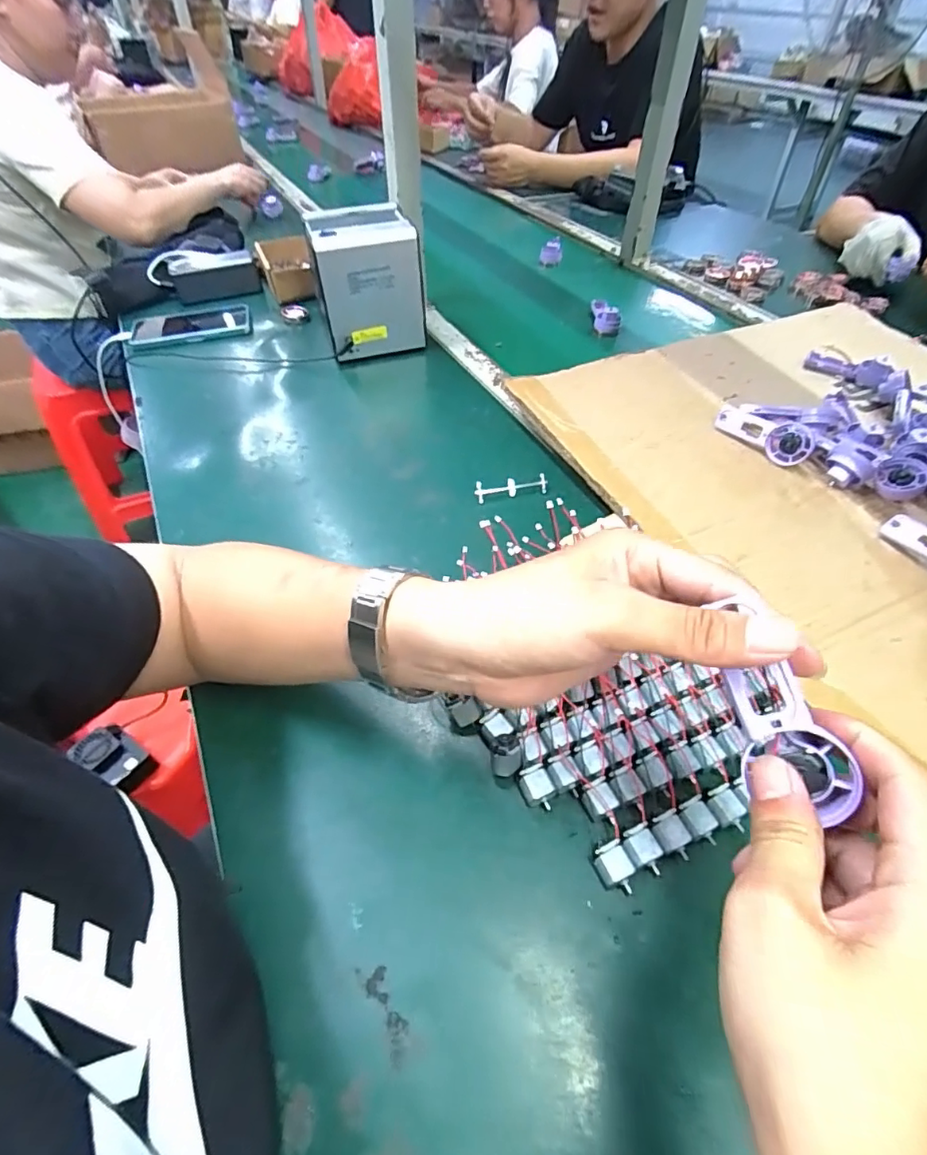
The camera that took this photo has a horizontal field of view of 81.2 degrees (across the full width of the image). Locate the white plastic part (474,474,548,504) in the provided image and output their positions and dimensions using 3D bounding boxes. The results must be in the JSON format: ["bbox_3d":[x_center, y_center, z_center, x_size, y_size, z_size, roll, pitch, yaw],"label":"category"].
[{"bbox_3d":[0.048,-0.091,0.532,0.071,0.011,0.019,-10,49,-9],"label":"white plastic part"}]

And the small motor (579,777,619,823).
[{"bbox_3d":[0.084,0.139,0.339,0.018,0.014,0.022,-19,51,-16],"label":"small motor"}]

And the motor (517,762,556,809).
[{"bbox_3d":[0.047,0.135,0.345,0.020,0.019,0.024,-17,51,-15],"label":"motor"}]

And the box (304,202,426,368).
[{"bbox_3d":[-0.121,-0.374,0.706,0.129,0.155,0.113,-7,49,-6],"label":"box"}]

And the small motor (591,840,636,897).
[{"bbox_3d":[0.087,0.169,0.312,0.020,0.013,0.026,-22,52,-18],"label":"small motor"}]

